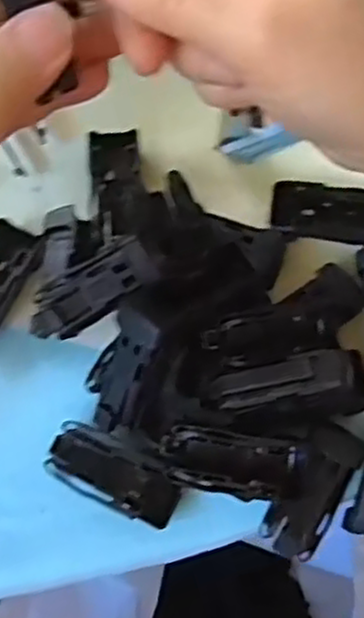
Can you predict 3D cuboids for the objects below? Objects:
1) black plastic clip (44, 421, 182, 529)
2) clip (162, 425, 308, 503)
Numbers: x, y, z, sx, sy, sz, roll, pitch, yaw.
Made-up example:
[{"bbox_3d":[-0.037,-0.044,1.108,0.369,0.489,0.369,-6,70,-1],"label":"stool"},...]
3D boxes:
[{"bbox_3d":[-0.023,0.057,0.259,0.047,0.014,0.020,26,70,11],"label":"black plastic clip"},{"bbox_3d":[0.016,0.050,0.243,0.045,0.016,0.018,7,68,4],"label":"clip"}]

